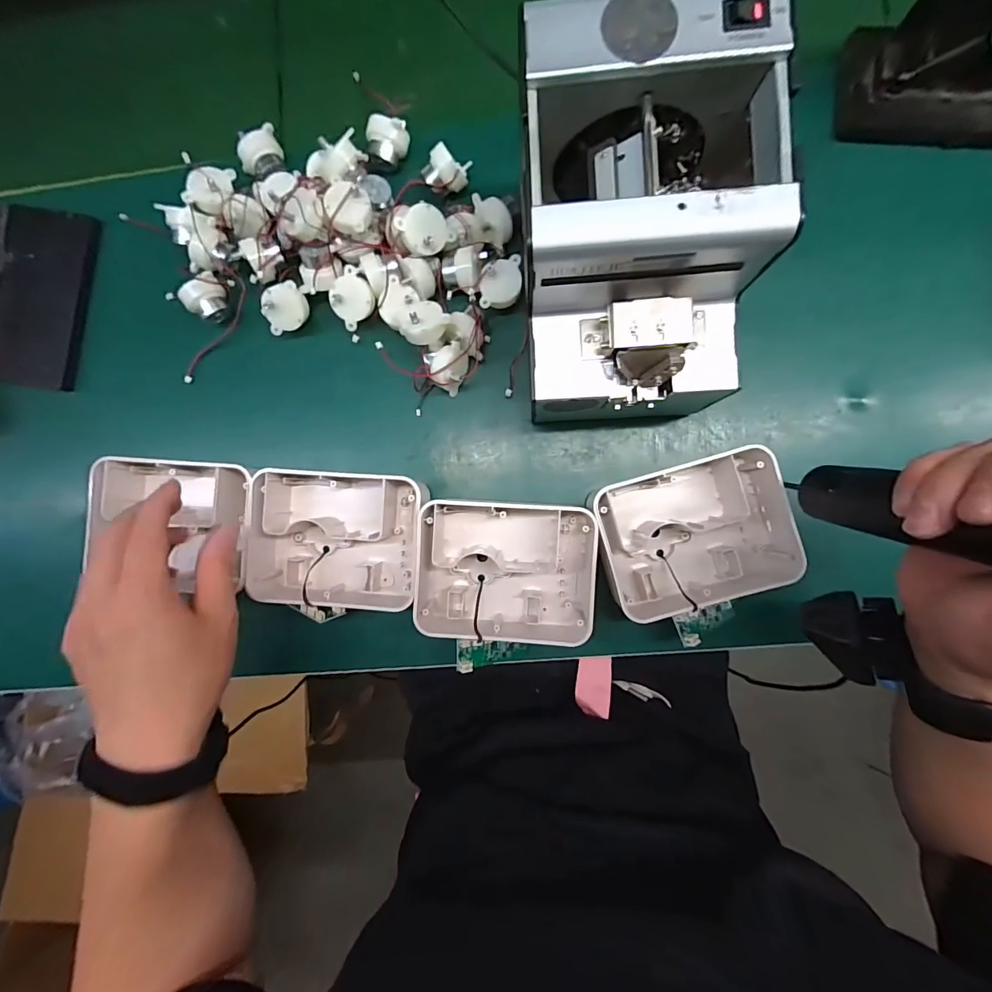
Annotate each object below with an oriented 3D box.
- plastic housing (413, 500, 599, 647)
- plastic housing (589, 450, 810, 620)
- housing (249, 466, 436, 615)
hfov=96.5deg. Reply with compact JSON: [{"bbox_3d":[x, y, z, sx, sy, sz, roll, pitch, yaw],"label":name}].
[{"bbox_3d":[0.007,0.057,0.331,0.128,0.041,0.102,3,87,4],"label":"plastic housing"},{"bbox_3d":[0.139,0.027,0.321,0.130,0.044,0.097,-19,86,3],"label":"plastic housing"},{"bbox_3d":[-0.122,0.033,0.339,0.123,0.039,0.104,5,87,4],"label":"housing"}]

